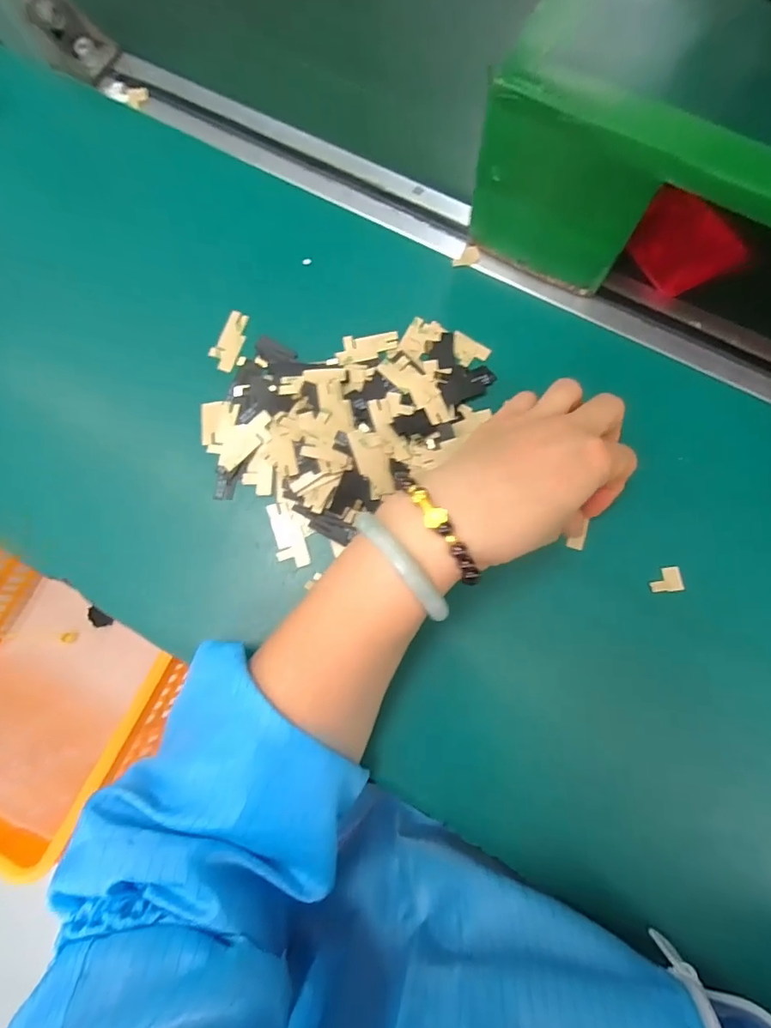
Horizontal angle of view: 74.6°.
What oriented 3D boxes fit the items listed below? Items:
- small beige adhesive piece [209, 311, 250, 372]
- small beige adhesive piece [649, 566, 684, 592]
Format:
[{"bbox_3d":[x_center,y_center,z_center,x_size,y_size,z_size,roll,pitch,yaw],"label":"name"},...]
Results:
[{"bbox_3d":[-0.100,-0.111,0.324,0.017,0.004,0.041,19,79,6],"label":"small beige adhesive piece"},{"bbox_3d":[0.160,0.037,0.288,0.017,0.004,0.014,-7,78,0],"label":"small beige adhesive piece"}]

